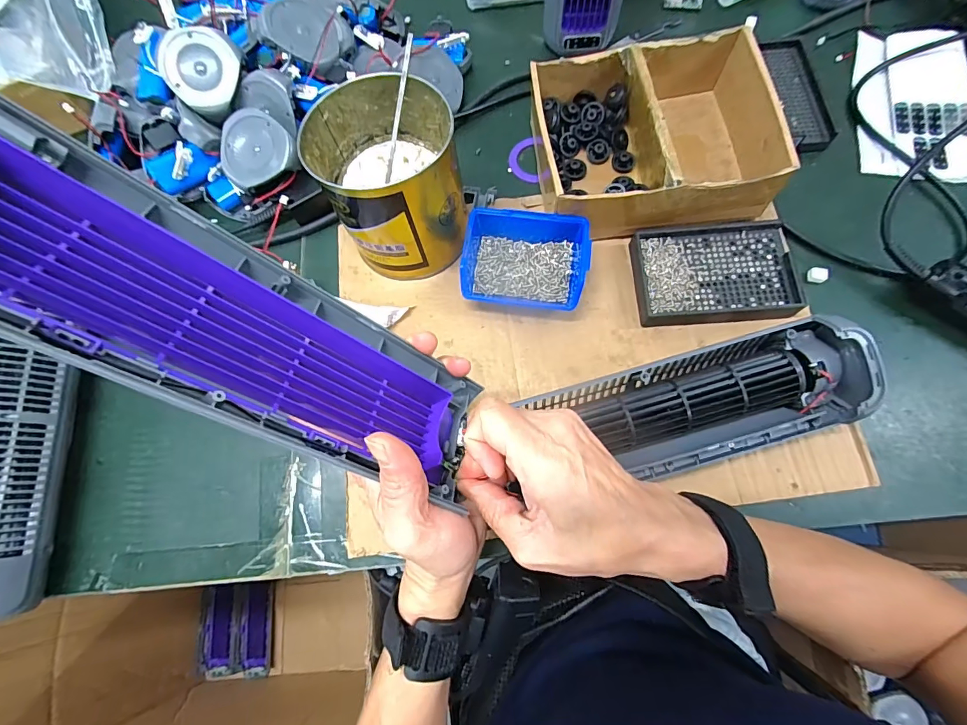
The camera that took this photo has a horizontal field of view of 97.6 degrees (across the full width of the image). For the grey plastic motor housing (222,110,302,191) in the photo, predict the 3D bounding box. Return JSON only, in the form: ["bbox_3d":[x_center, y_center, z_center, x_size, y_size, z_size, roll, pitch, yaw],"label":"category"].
[{"bbox_3d":[-0.228,-0.218,0.432,0.073,0.033,0.073,-1,105,-2],"label":"grey plastic motor housing"}]

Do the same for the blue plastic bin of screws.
[{"bbox_3d":[0.038,-0.094,0.394,0.112,0.040,0.082,8,73,6],"label":"blue plastic bin of screws"}]

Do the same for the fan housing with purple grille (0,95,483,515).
[{"bbox_3d":[-0.114,-0.018,0.193,0.275,0.046,0.073,32,73,-30],"label":"fan housing with purple grille"}]

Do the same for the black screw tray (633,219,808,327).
[{"bbox_3d":[0.214,-0.084,0.393,0.136,0.027,0.094,-4,72,2],"label":"black screw tray"}]

